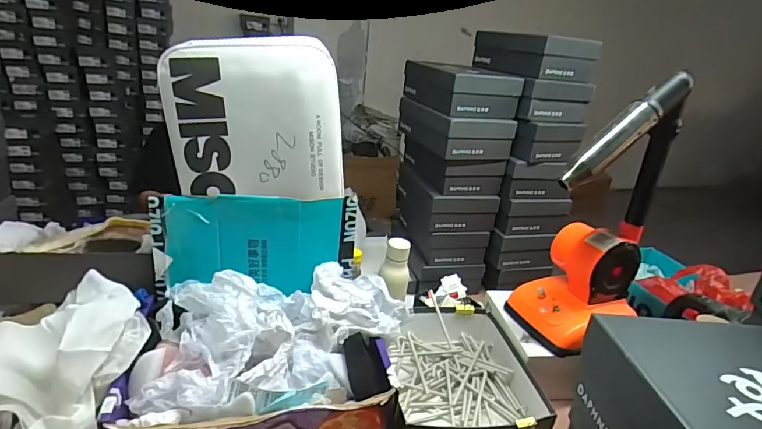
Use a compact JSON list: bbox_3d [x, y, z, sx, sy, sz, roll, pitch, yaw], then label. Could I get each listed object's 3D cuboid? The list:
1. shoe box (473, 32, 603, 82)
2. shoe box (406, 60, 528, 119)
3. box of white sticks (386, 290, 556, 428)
[{"bbox_3d":[0.376,-0.401,1.138,0.146,0.089,0.301,-4,24,-22],"label":"shoe box"},{"bbox_3d":[0.201,-0.310,1.113,0.178,0.095,0.251,-2,24,-19],"label":"shoe box"},{"bbox_3d":[0.142,0.301,0.868,0.261,0.093,0.351,5,23,-3],"label":"box of white sticks"}]

